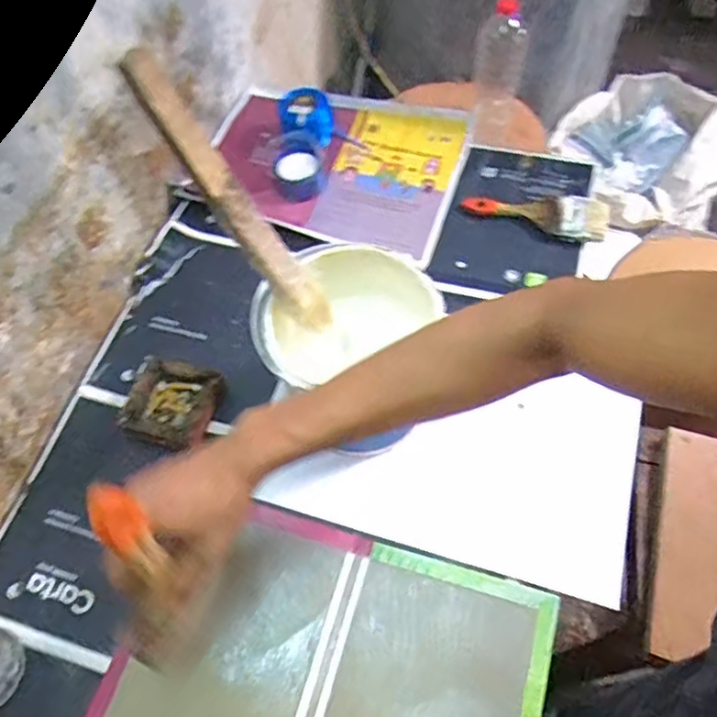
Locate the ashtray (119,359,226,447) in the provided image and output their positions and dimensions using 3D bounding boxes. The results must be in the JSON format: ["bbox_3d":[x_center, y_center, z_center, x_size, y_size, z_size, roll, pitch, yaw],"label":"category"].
[{"bbox_3d":[-0.237,0.061,0.782,0.114,0.044,0.111,15,63,12],"label":"ashtray"}]

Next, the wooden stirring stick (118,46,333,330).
[{"bbox_3d":[-0.103,-0.127,0.556,0.024,0.320,0.030,9,60,34],"label":"wooden stirring stick"}]

